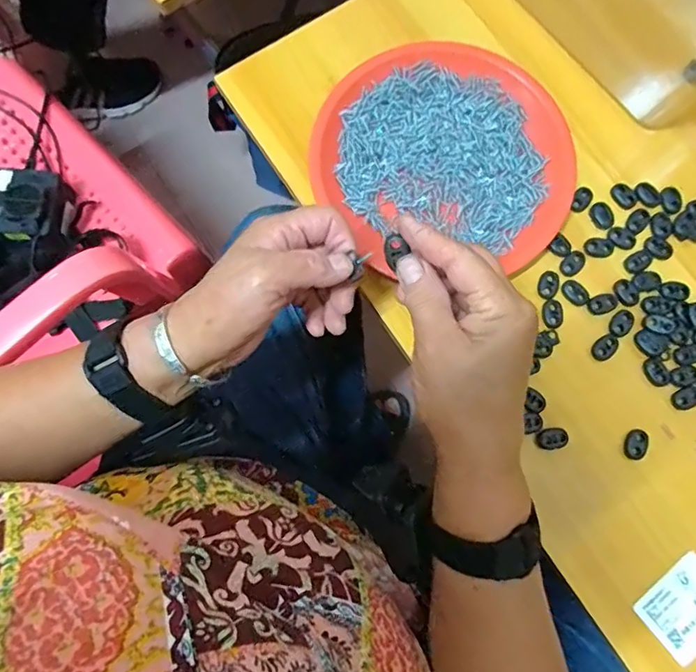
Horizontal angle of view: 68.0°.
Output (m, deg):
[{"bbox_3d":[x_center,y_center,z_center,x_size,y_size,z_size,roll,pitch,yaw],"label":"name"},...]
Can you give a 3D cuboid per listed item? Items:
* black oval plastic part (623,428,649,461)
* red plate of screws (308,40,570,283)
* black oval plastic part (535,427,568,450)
[{"bbox_3d":[0.208,0.078,0.371,0.016,0.004,0.023,20,83,0],"label":"black oval plastic part"},{"bbox_3d":[0.072,-0.140,0.399,0.189,0.028,0.178,0,83,-2],"label":"red plate of screws"},{"bbox_3d":[0.147,0.074,0.370,0.023,0.004,0.015,-7,84,-3],"label":"black oval plastic part"}]

